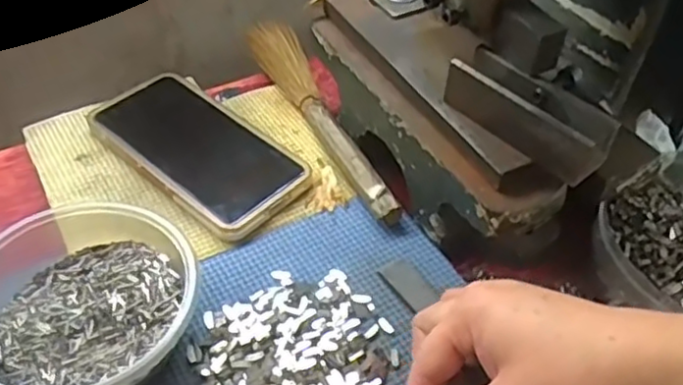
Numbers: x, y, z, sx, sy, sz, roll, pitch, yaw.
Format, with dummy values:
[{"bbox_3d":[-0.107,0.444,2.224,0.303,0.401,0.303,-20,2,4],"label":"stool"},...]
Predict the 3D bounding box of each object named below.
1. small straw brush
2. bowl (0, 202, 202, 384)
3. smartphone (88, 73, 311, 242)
[{"bbox_3d":[-0.018,-0.061,0.476,0.036,0.020,0.224,-15,49,-18],"label":"small straw brush"},{"bbox_3d":[-0.135,0.056,0.335,0.110,0.045,0.109,2,46,-2],"label":"bowl"},{"bbox_3d":[-0.096,-0.030,0.446,0.153,0.013,0.077,34,53,26],"label":"smartphone"}]

